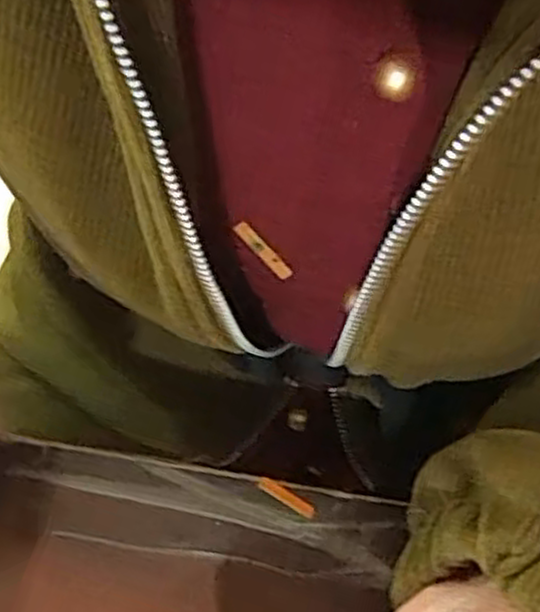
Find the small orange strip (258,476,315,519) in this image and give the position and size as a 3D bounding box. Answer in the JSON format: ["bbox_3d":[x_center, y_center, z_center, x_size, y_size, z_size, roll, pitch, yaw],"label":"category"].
[{"bbox_3d":[0.006,0.066,0.267,0.022,0.004,0.005,29,69,16],"label":"small orange strip"}]

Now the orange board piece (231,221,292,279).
[{"bbox_3d":[-0.002,-0.017,0.228,0.022,0.004,0.004,45,66,-16],"label":"orange board piece"}]

